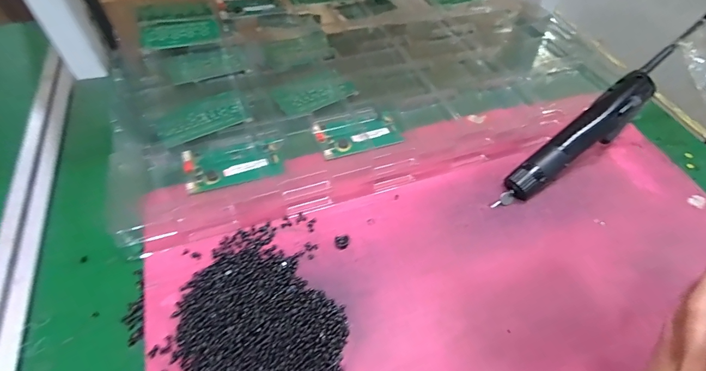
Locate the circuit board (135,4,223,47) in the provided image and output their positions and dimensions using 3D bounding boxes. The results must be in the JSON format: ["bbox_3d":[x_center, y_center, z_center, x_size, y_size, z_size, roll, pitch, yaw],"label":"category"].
[{"bbox_3d":[-0.261,-0.243,0.556,0.106,0.008,0.108,-16,59,-18],"label":"circuit board"}]

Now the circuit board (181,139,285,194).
[{"bbox_3d":[-0.137,-0.025,0.426,0.104,0.010,0.054,-16,57,-15],"label":"circuit board"}]

